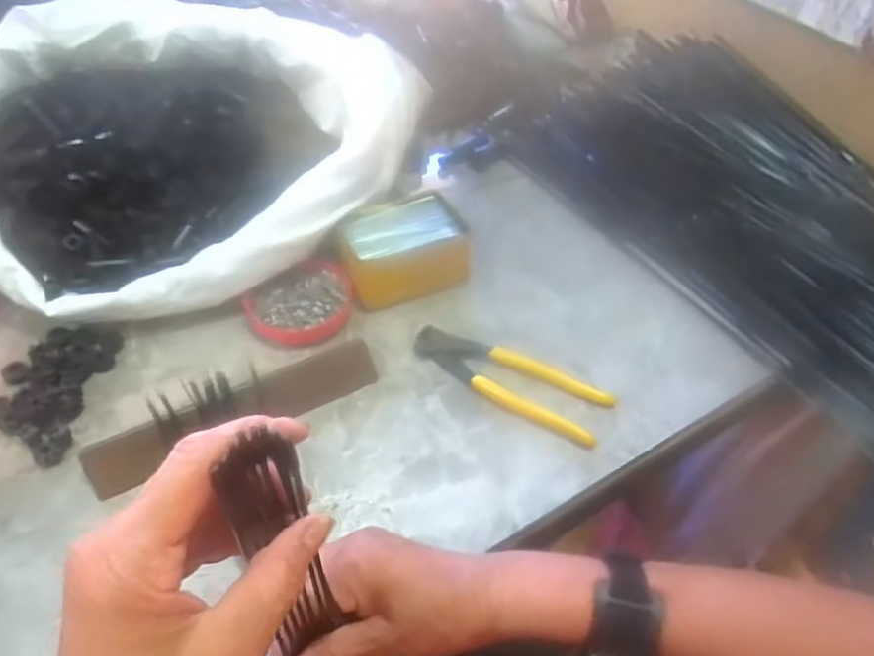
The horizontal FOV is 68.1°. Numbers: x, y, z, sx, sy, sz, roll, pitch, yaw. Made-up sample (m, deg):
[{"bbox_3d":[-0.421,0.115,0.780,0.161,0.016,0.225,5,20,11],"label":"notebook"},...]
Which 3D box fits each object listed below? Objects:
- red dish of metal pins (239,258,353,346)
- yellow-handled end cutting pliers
[{"bbox_3d":[-0.117,-0.022,0.563,0.088,0.023,0.077,-31,56,-26],"label":"red dish of metal pins"},{"bbox_3d":[0.056,0.040,0.522,0.164,0.013,0.057,24,52,18],"label":"yellow-handled end cutting pliers"}]

